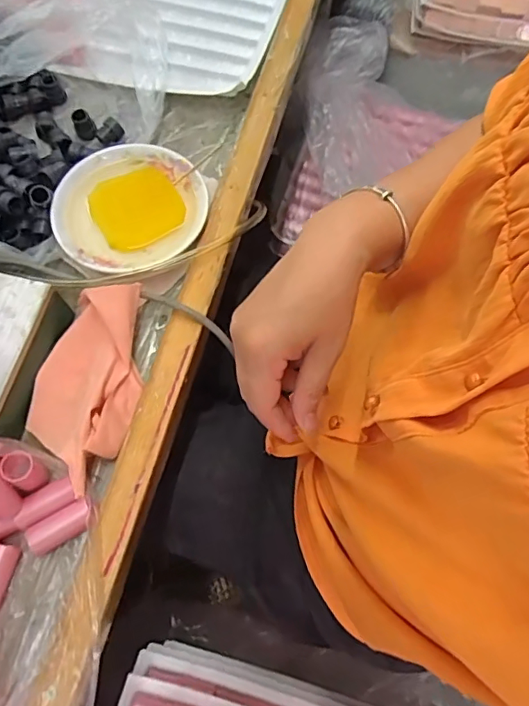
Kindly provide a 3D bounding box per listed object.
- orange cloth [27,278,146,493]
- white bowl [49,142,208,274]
[{"bbox_3d":[-0.138,0.019,0.399,0.079,0.031,0.149,12,68,4],"label":"orange cloth"},{"bbox_3d":[-0.118,-0.126,0.468,0.131,0.036,0.122,0,68,0],"label":"white bowl"}]

